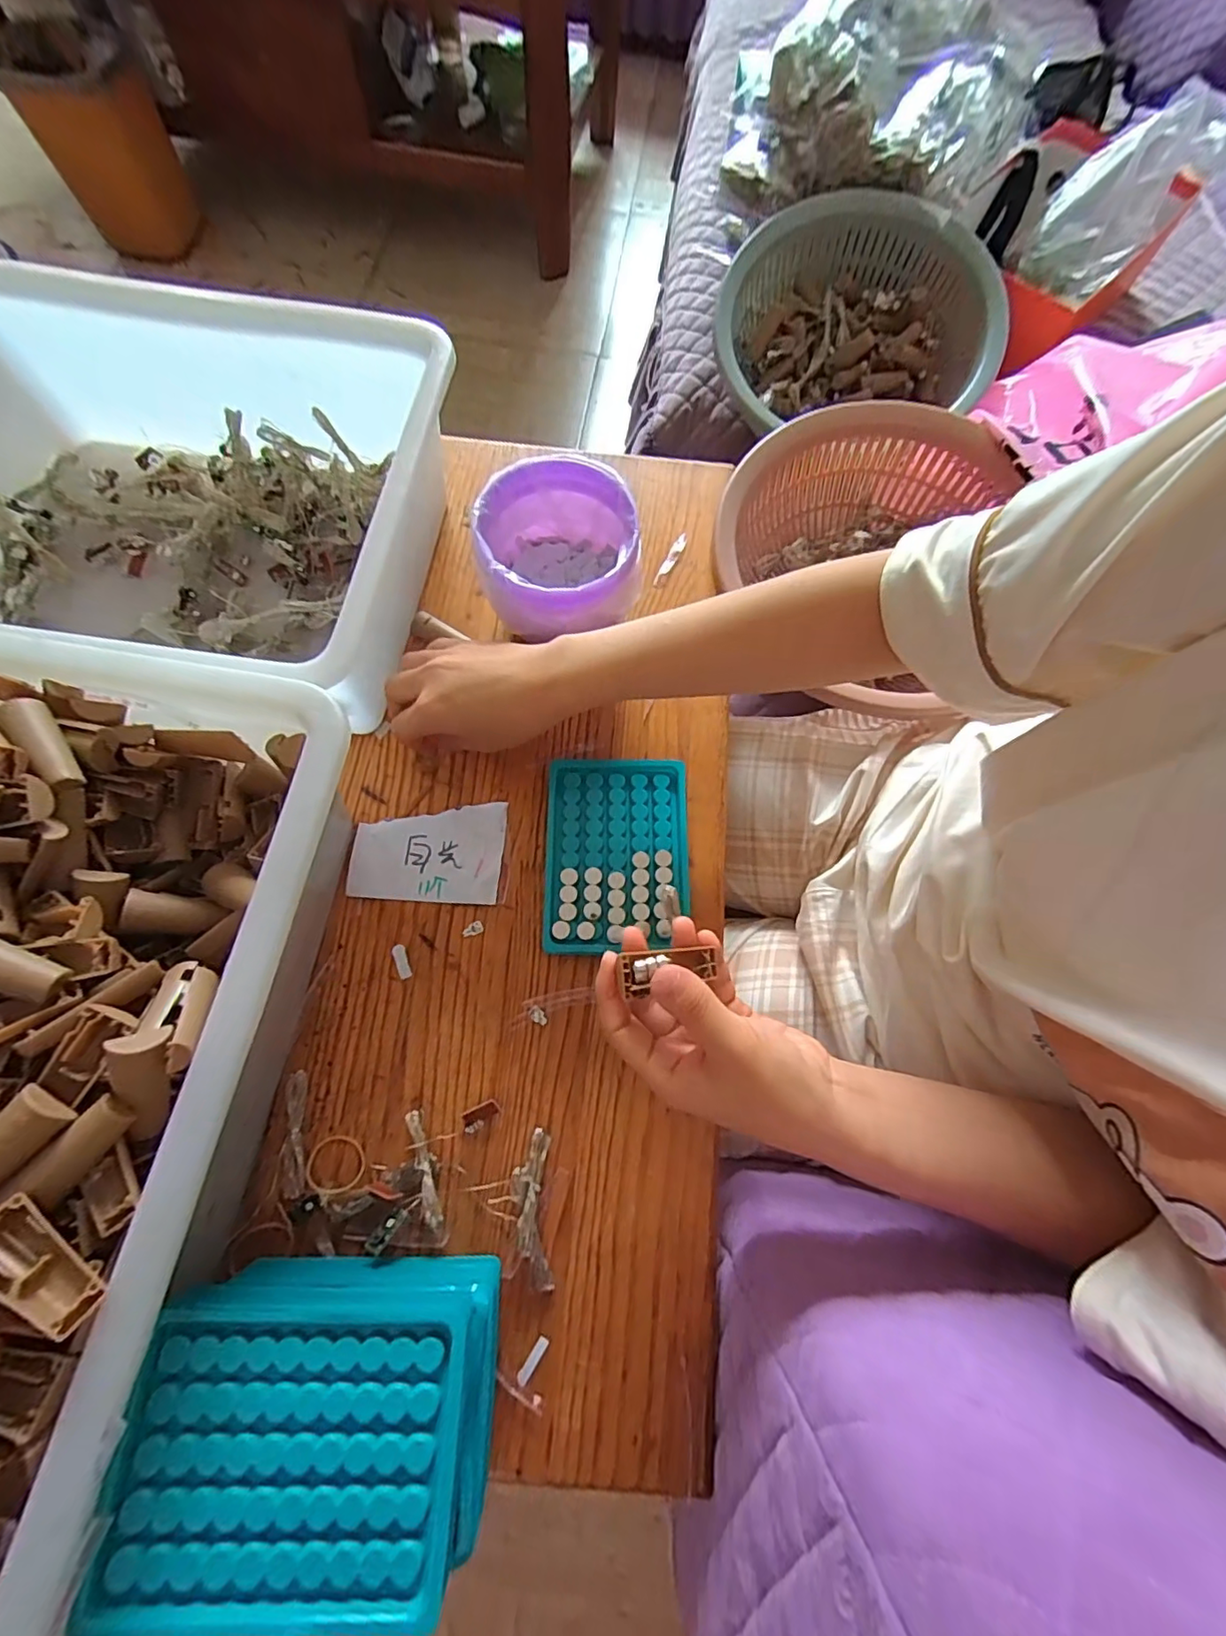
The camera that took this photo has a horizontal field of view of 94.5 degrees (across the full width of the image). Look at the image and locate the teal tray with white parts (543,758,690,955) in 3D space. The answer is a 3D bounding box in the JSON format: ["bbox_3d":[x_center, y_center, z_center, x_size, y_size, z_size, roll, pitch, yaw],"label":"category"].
[{"bbox_3d":[0.003,0.023,0.383,0.096,0.014,0.130,2,70,-2],"label":"teal tray with white parts"}]

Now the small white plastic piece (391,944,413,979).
[{"bbox_3d":[-0.134,0.091,0.360,0.008,0.004,0.022,-25,73,-11],"label":"small white plastic piece"}]

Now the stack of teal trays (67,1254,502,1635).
[{"bbox_3d":[-0.122,0.259,0.250,0.131,0.068,0.092,5,70,-1],"label":"stack of teal trays"}]

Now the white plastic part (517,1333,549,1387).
[{"bbox_3d":[-0.042,0.287,0.300,0.007,0.004,0.022,35,72,10],"label":"white plastic part"}]

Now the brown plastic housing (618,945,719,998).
[{"bbox_3d":[0.028,0.071,0.268,0.050,0.007,0.018,2,68,-22],"label":"brown plastic housing"}]

